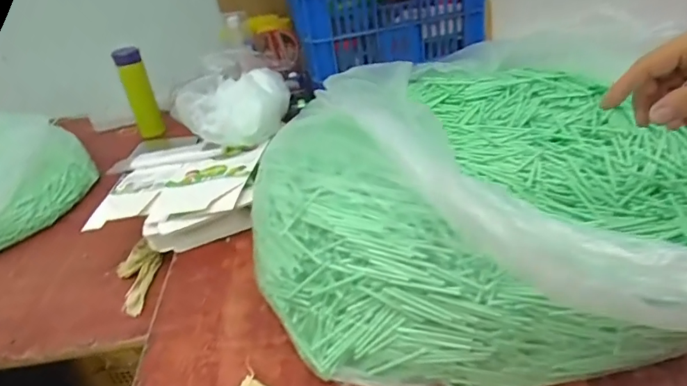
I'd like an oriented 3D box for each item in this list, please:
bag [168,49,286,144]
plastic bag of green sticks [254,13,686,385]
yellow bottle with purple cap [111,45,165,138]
[{"bbox_3d":[-0.181,-0.151,0.808,0.137,0.112,0.194,2,33,15],"label":"bag"},{"bbox_3d":[0.175,-0.030,0.535,0.507,0.172,0.459,-1,32,11],"label":"plastic bag of green sticks"},{"bbox_3d":[-0.483,-0.237,1.118,0.062,0.215,0.051,-22,34,-22],"label":"yellow bottle with purple cap"}]

